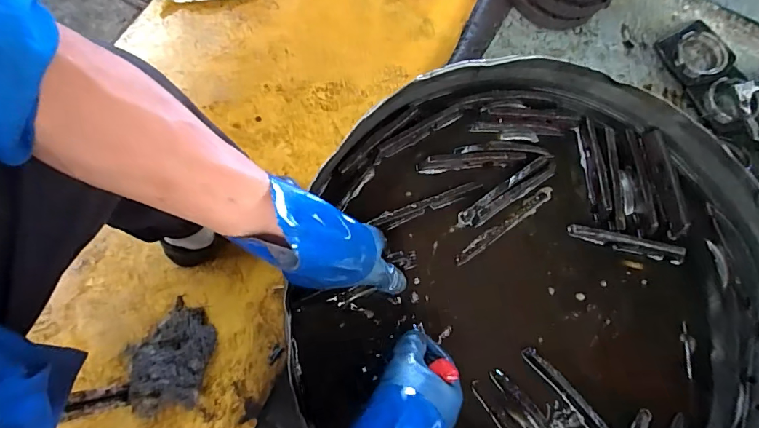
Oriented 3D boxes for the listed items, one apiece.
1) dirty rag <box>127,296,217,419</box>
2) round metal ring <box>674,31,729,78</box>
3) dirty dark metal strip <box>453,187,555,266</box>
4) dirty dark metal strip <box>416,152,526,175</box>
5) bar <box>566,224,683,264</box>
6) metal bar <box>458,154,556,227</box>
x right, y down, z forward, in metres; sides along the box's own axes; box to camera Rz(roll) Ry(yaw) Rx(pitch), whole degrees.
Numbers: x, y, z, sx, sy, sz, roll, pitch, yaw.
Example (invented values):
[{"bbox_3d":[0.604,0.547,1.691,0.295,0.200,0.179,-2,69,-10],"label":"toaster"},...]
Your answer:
[{"bbox_3d":[-0.370,0.245,0.739,0.137,0.065,0.190,11,72,-2],"label":"dirty rag"},{"bbox_3d":[0.772,-0.379,1.024,0.104,0.008,0.117,16,84,20],"label":"round metal ring"},{"bbox_3d":[0.155,0.013,0.524,0.155,0.004,0.016,-34,76,-12],"label":"dirty dark metal strip"},{"bbox_3d":[0.116,-0.067,0.538,0.136,0.017,0.019,-5,72,-8],"label":"dirty dark metal strip"},{"bbox_3d":[0.303,0.035,0.521,0.139,0.025,0.014,15,71,-1],"label":"bar"},{"bbox_3d":[0.163,-0.029,0.530,0.146,0.016,0.025,-32,78,-15],"label":"metal bar"}]

